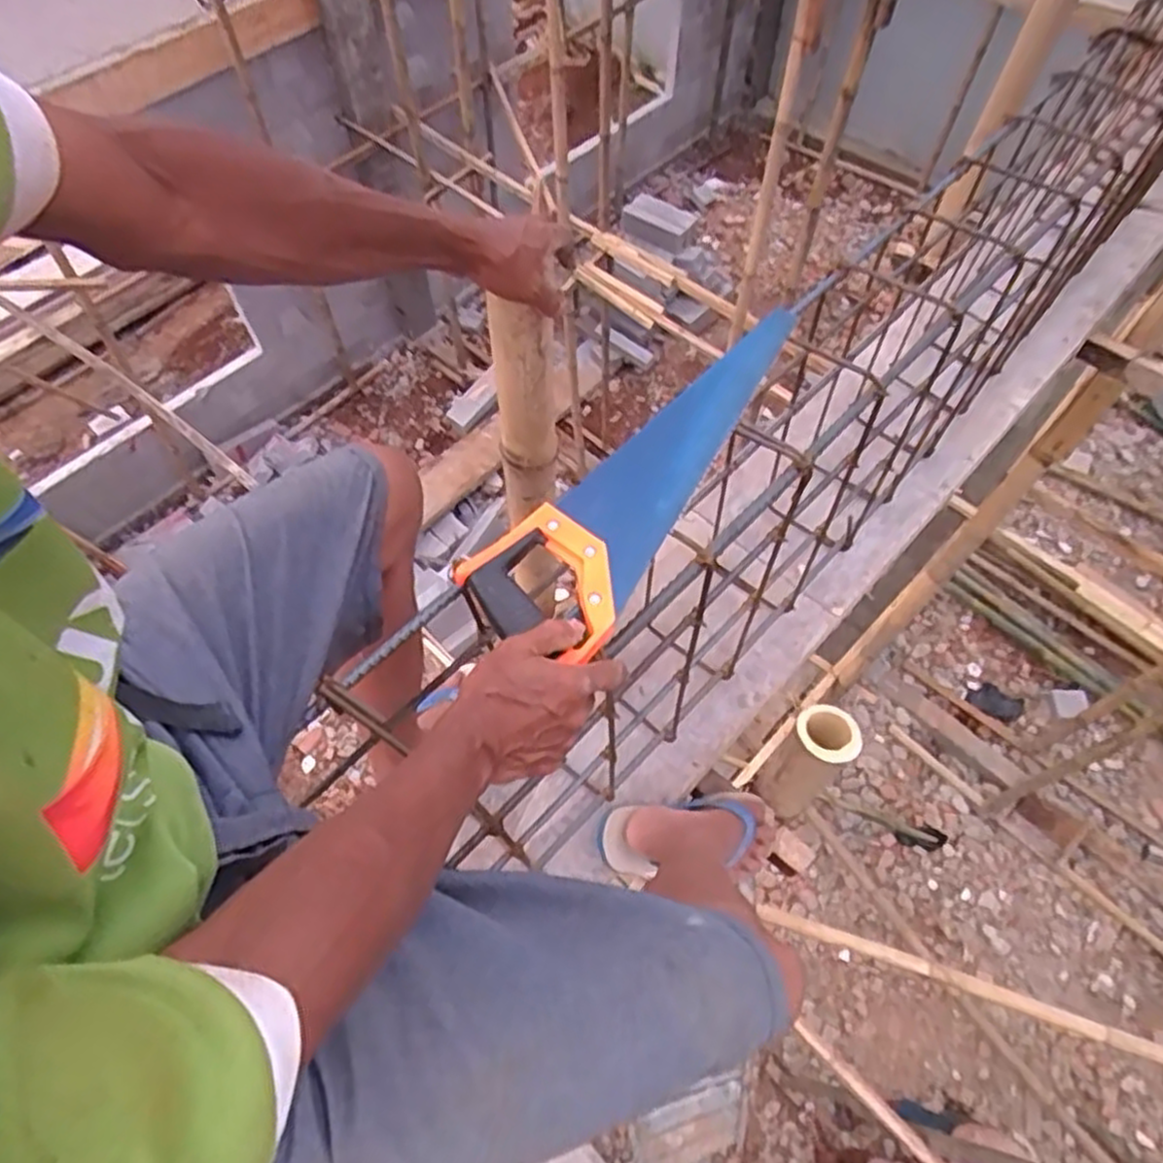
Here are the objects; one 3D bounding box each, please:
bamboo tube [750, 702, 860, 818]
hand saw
[{"bbox_3d":[0.283,0.234,0.984,0.075,0.236,0.073,0,60,0],"label":"bamboo tube"},{"bbox_3d":[0.063,-0.102,0.645,0.115,0.033,0.384,33,64,17],"label":"hand saw"}]

